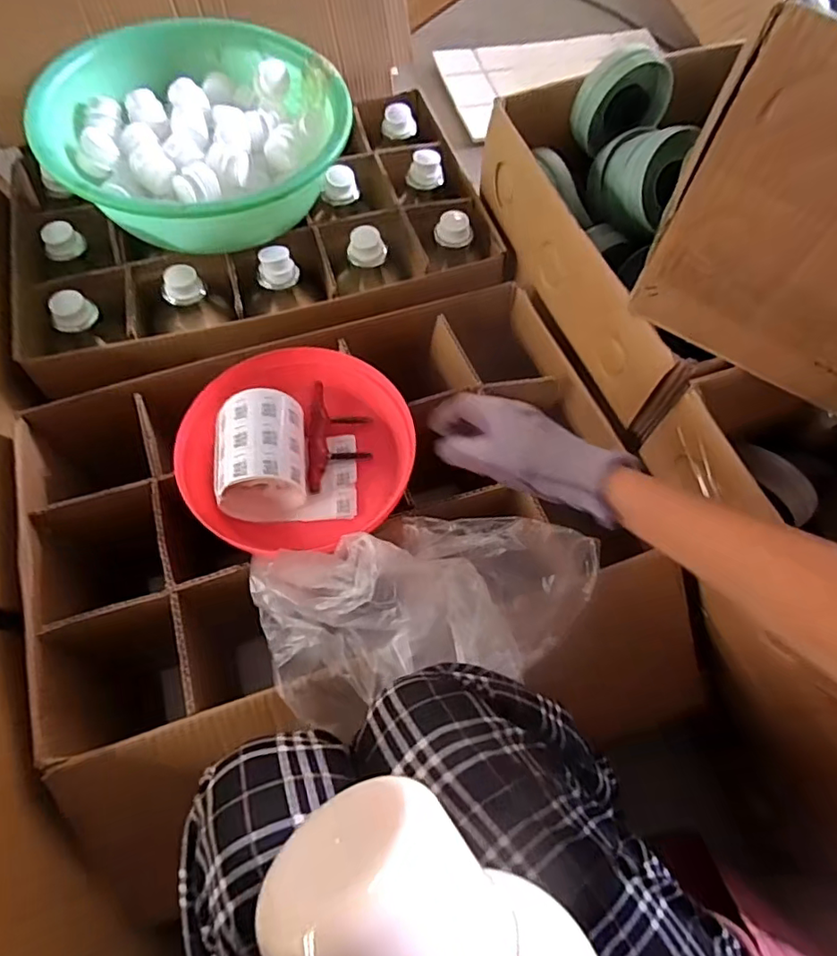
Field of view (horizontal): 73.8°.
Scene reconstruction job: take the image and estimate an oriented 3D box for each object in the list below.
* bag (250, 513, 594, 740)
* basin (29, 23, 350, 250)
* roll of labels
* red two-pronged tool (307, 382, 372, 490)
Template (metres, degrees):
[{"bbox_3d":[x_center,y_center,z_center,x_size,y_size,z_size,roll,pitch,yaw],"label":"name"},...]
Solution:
[{"bbox_3d":[0.014,0.101,0.500,0.315,0.080,0.172,-22,67,-12],"label":"bag"},{"bbox_3d":[-0.270,-0.430,0.699,0.343,0.096,0.364,1,65,-2],"label":"basin"},{"bbox_3d":[-0.153,-0.024,0.549,0.082,0.073,0.119,-8,65,-6],"label":"roll of labels"},{"bbox_3d":[-0.084,-0.045,0.590,0.065,0.022,0.113,-1,65,-2],"label":"red two-pronged tool"}]

